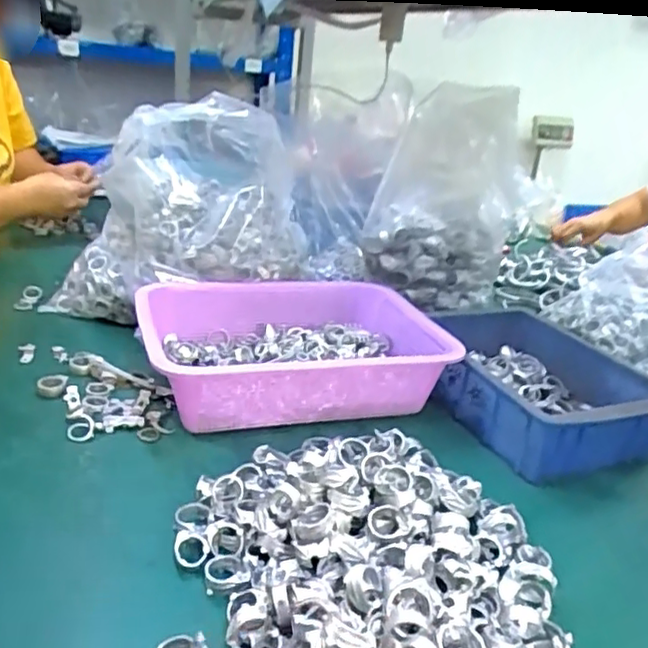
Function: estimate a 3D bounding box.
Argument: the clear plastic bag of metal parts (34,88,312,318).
[{"bbox_3d":[-0.173,-0.138,0.784,0.294,0.264,0.189,1,23,-13],"label":"clear plastic bag of metal parts"}]

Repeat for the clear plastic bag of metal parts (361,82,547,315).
[{"bbox_3d":[0.162,-0.170,0.856,0.174,0.154,0.293,11,65,10],"label":"clear plastic bag of metal parts"}]

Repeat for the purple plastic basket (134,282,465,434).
[{"bbox_3d":[-0.032,0.027,0.664,0.302,0.080,0.216,-2,24,-21],"label":"purple plastic basket"}]

